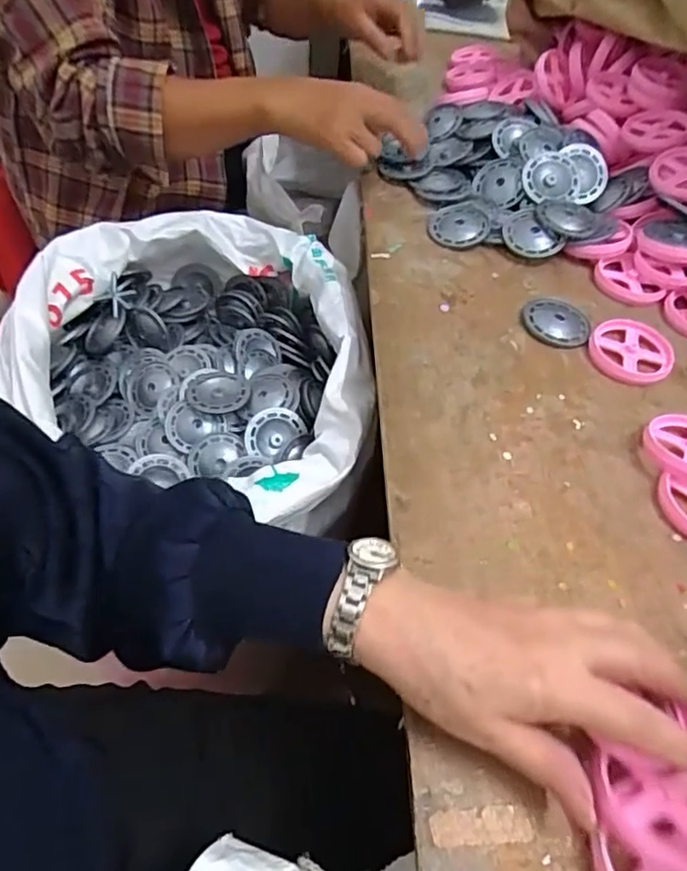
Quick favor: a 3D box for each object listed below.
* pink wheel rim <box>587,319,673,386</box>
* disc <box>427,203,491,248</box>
[{"bbox_3d":[0.235,-0.069,0.475,0.067,0.006,0.064,-12,54,-13],"label":"pink wheel rim"},{"bbox_3d":[0.111,-0.206,0.569,0.057,0.009,0.055,2,52,-2],"label":"disc"}]

